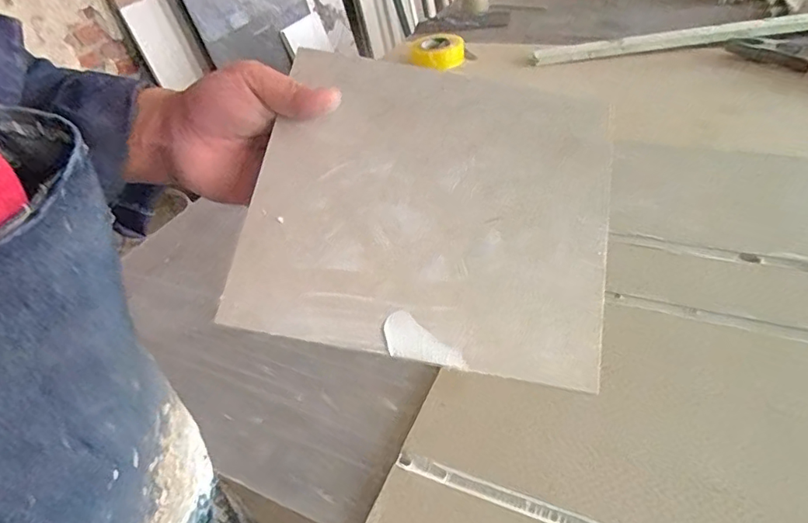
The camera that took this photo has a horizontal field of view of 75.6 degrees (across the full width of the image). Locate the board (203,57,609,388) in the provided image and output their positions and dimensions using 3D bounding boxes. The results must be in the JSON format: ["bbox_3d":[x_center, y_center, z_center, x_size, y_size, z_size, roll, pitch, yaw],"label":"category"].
[{"bbox_3d":[0.016,-0.035,0.331,0.220,0.013,0.195,10,71,2],"label":"board"}]

